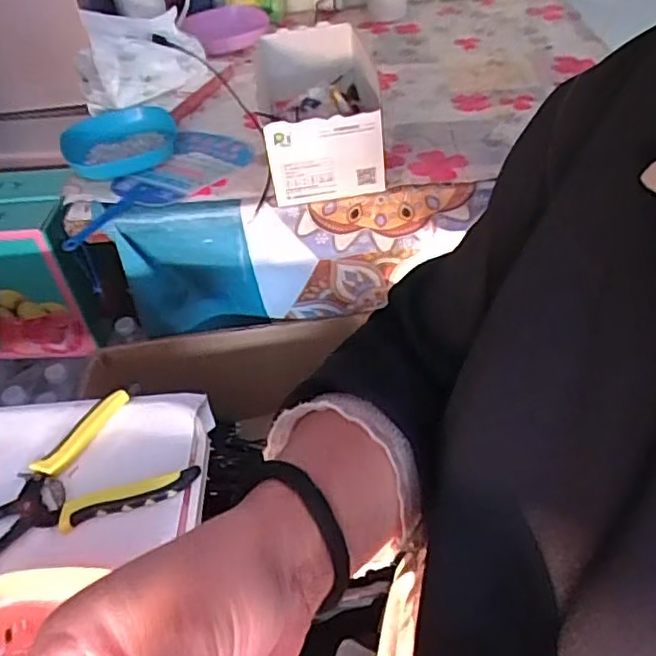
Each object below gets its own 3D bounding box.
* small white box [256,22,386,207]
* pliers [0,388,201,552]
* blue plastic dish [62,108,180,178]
[{"bbox_3d":[-0.014,-0.270,0.762,0.127,0.094,0.278,-7,45,-1],"label":"small white box"},{"bbox_3d":[-0.192,0.106,0.491,0.162,0.015,0.108,-17,46,-11],"label":"pliers"},{"bbox_3d":[-0.257,-0.229,0.788,0.138,0.029,0.128,-3,45,3],"label":"blue plastic dish"}]

